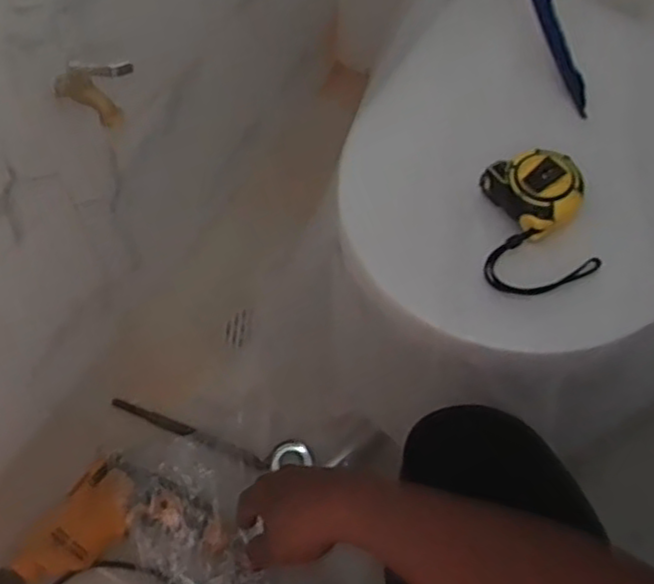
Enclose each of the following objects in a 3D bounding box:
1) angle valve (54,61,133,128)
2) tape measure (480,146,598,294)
[{"bbox_3d":[-0.226,-0.201,0.702,0.076,0.064,0.047,23,63,13],"label":"angle valve"},{"bbox_3d":[0.173,-0.059,0.589,0.084,0.031,0.122,2,60,2],"label":"tape measure"}]

